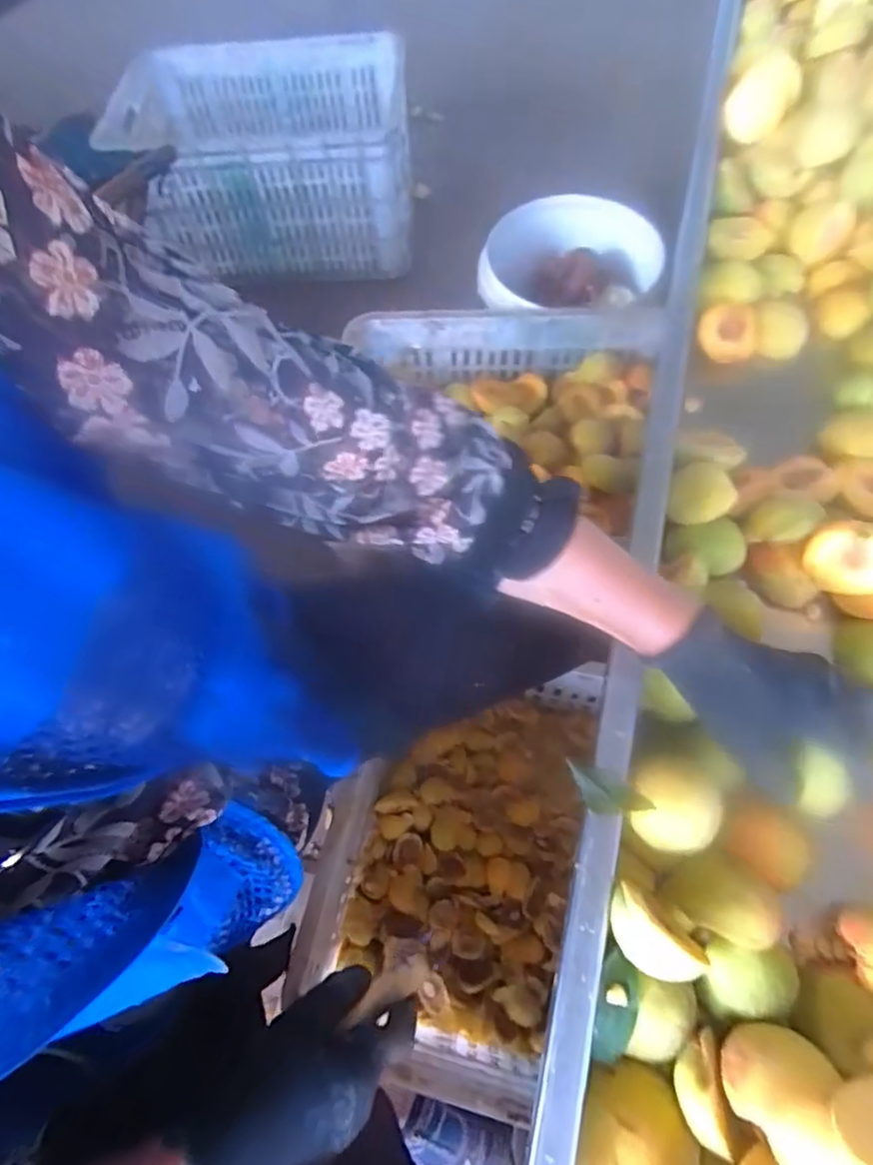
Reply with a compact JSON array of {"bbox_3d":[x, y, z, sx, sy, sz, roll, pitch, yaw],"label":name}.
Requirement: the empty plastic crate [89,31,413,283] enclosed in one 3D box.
[{"bbox_3d":[-0.318,-0.855,1.241,0.500,0.240,0.399,-3,63,2],"label":"empty plastic crate"}]

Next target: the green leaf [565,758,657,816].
[{"bbox_3d":[0.105,0.127,0.376,0.050,0.008,0.028,10,64,9],"label":"green leaf"}]

